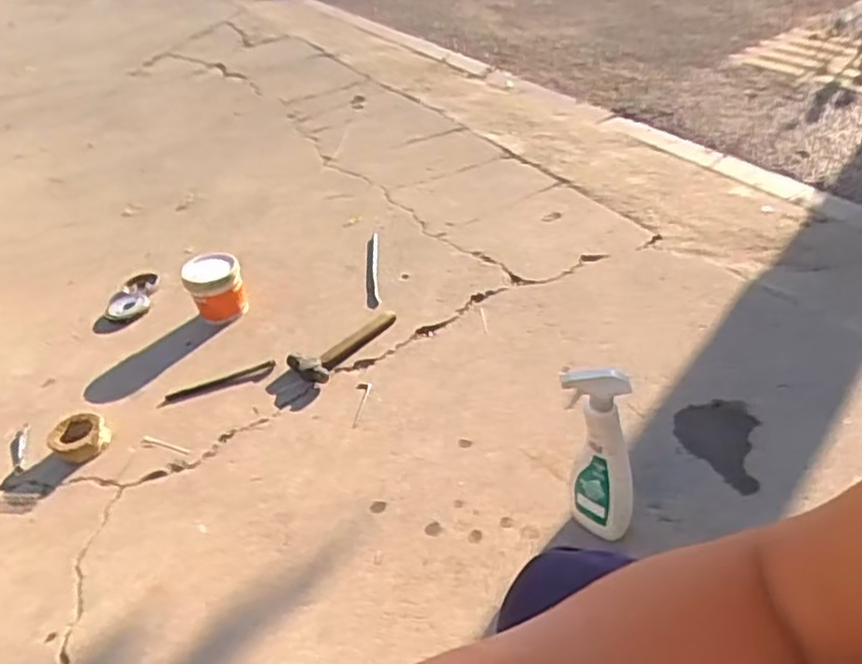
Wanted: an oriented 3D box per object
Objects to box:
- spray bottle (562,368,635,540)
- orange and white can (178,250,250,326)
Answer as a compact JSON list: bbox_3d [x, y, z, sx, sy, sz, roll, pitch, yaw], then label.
[{"bbox_3d":[0.233,0.181,0.976,0.088,0.306,0.061,-6,39,8],"label":"spray bottle"},{"bbox_3d":[-0.485,-0.100,1.589,0.118,0.128,0.117,-7,38,6],"label":"orange and white can"}]

